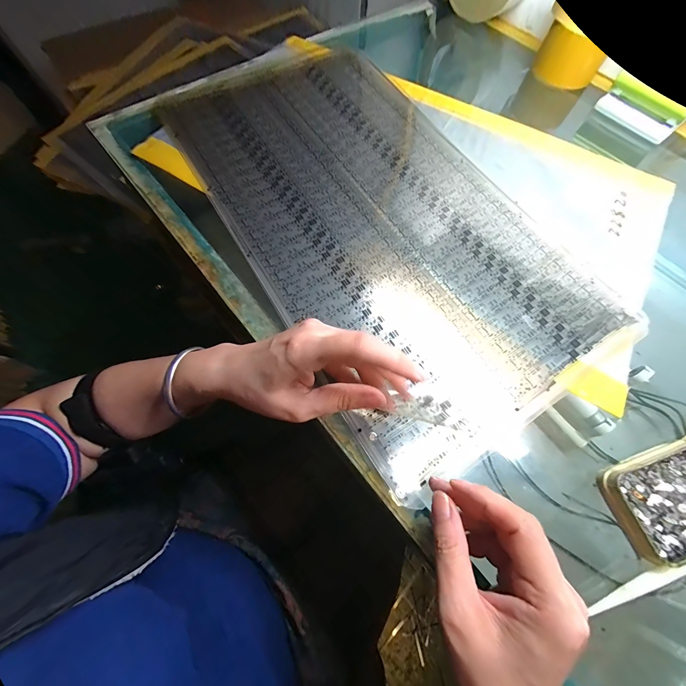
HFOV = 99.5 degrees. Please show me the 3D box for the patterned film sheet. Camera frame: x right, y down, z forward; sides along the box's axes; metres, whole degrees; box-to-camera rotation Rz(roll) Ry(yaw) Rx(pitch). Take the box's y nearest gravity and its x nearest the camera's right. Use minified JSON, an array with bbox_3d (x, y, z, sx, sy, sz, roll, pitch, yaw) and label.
[{"bbox_3d":[0.031,-0.152,0.317,0.283,0.008,0.513,-29,72,-13],"label":"patterned film sheet"}]

